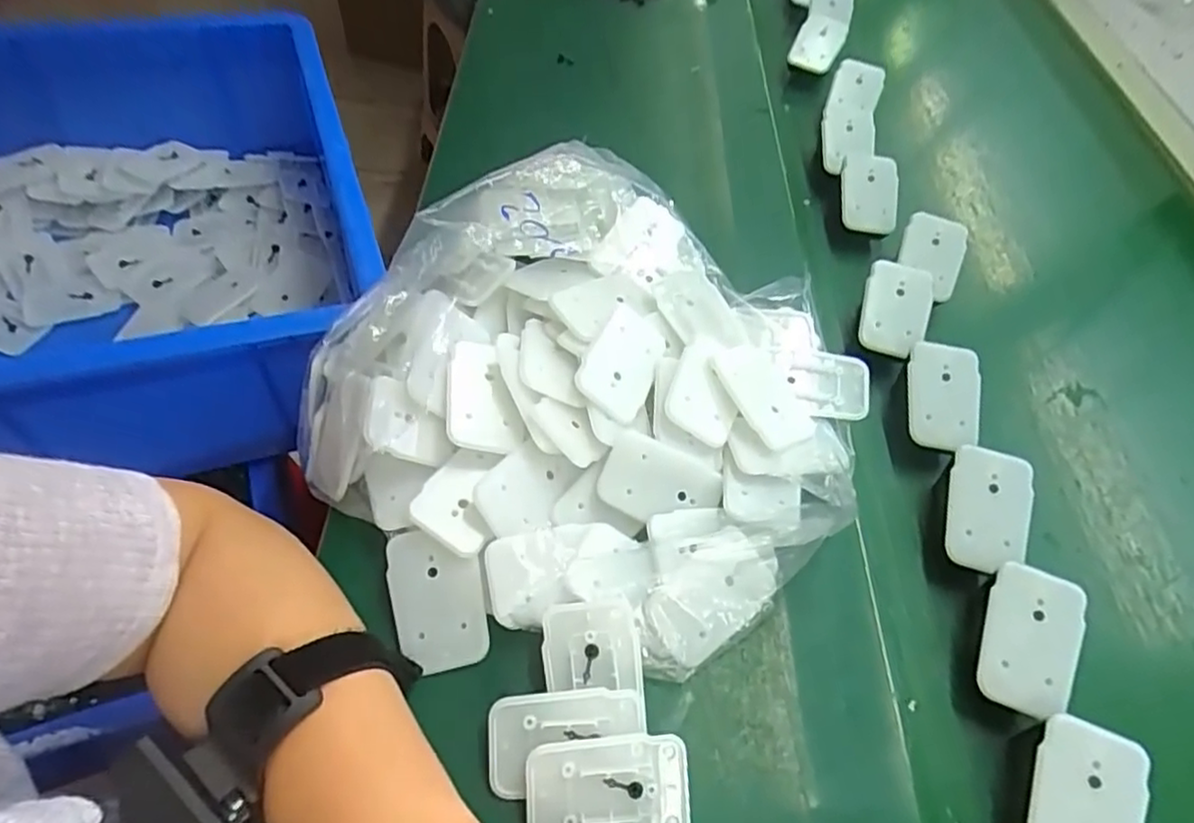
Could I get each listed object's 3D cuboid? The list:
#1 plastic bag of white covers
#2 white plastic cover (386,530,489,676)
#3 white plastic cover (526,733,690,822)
[{"bbox_3d":[-0.003,-0.018,0.382,0.303,0.082,0.278,31,57,16],"label":"plastic bag of white covers"},{"bbox_3d":[-0.079,0.093,0.333,0.046,0.004,0.066,-11,75,1],"label":"white plastic cover"},{"bbox_3d":[0.005,0.165,0.291,0.069,0.004,0.044,-3,79,-3],"label":"white plastic cover"}]

